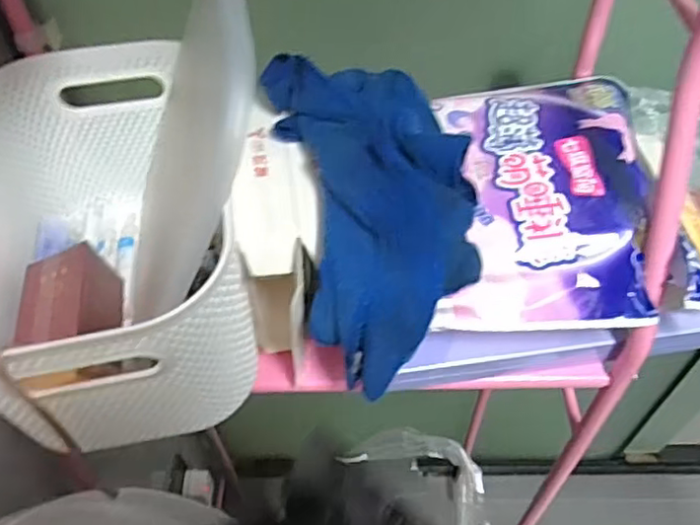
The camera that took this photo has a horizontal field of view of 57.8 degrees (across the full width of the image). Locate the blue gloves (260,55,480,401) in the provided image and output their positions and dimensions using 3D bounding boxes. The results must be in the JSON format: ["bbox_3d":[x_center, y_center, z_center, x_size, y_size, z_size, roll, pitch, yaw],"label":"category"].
[{"bbox_3d":[0.018,-0.038,0.422,0.124,0.076,0.231,-7,69,-4],"label":"blue gloves"}]

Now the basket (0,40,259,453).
[{"bbox_3d":[-0.173,-0.015,0.442,0.176,0.142,0.265,-15,53,-10],"label":"basket"}]

